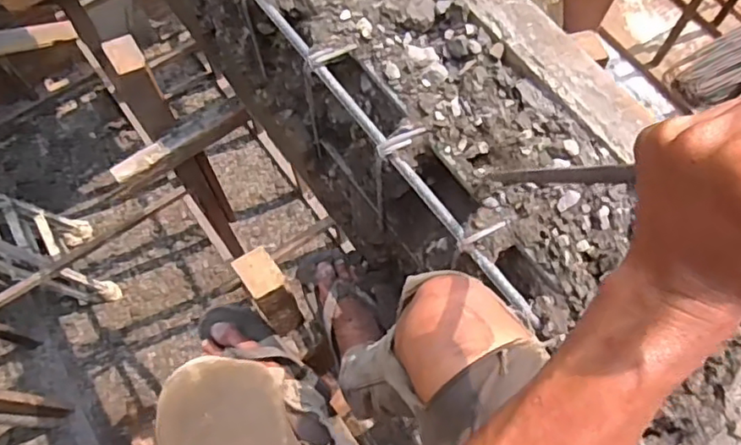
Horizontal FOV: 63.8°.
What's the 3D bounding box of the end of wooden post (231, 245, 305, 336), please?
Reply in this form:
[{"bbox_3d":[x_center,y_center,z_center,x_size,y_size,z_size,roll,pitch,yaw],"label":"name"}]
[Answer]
[{"bbox_3d":[-0.144,0.107,0.870,0.054,0.197,0.070,-29,70,-10],"label":"end of wooden post"}]

